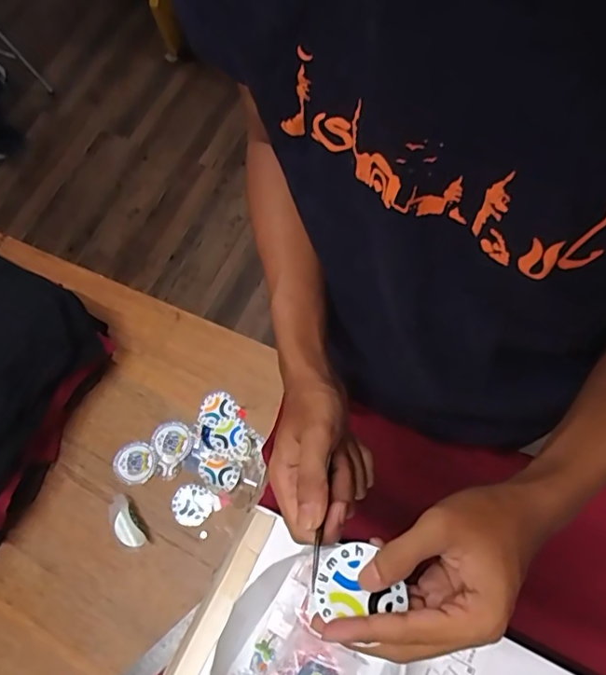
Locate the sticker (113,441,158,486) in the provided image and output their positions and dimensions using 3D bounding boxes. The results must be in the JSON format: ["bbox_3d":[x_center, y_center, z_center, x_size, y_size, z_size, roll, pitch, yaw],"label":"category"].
[{"bbox_3d":[-0.238,0.179,0.755,0.061,0.006,0.058,-1,69,2],"label":"sticker"}]

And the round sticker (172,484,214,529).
[{"bbox_3d":[-0.154,0.231,0.729,0.055,0.004,0.055,-3,69,9],"label":"round sticker"}]

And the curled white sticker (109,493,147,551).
[{"bbox_3d":[-0.246,0.256,0.725,0.038,0.008,0.078,-33,67,-4],"label":"curled white sticker"}]

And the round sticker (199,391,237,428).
[{"bbox_3d":[-0.124,0.107,0.774,0.053,0.004,0.053,-4,65,8],"label":"round sticker"}]

